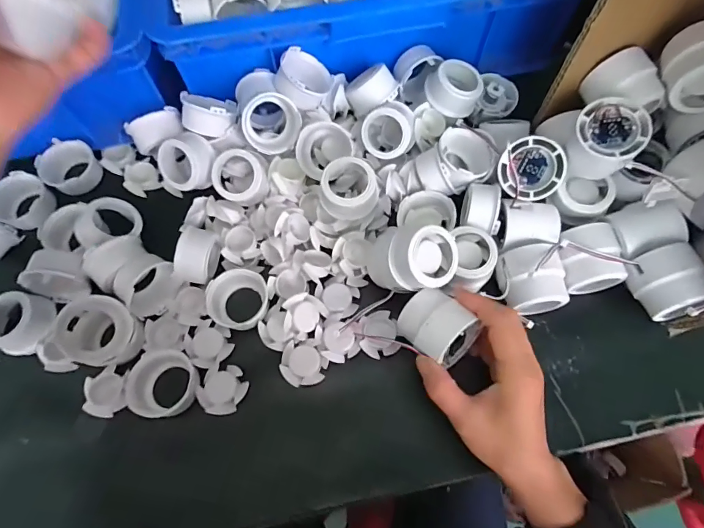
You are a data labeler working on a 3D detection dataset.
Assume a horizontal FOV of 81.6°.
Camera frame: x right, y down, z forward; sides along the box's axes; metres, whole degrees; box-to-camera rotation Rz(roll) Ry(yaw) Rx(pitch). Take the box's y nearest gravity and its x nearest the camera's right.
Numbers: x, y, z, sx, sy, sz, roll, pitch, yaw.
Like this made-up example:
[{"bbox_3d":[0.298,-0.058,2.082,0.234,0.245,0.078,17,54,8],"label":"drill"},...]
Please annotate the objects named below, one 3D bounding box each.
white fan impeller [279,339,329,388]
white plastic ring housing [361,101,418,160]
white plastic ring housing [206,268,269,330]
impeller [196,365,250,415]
[{"bbox_3d":[-0.042,0.085,0.355,0.039,0.010,0.038,0,68,0],"label":"white fan impeller"},{"bbox_3d":[0.037,-0.131,0.404,0.052,0.051,0.034,30,32,-3],"label":"white plastic ring housing"},{"bbox_3d":[-0.102,0.033,0.375,0.055,0.030,0.049,14,68,6],"label":"white plastic ring housing"},{"bbox_3d":[-0.110,0.106,0.346,0.036,0.011,0.040,26,70,10],"label":"impeller"}]

